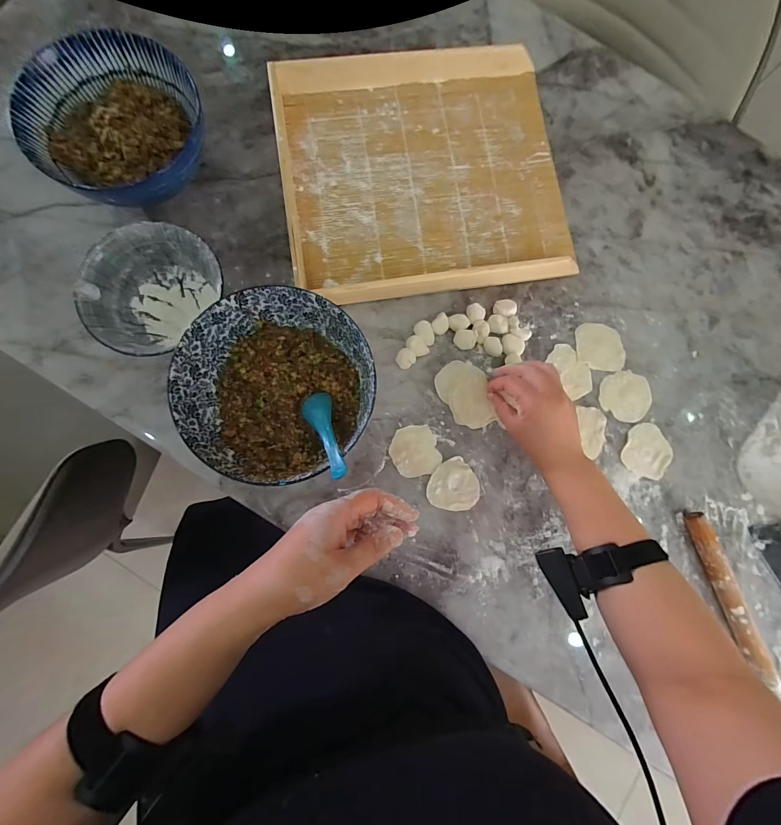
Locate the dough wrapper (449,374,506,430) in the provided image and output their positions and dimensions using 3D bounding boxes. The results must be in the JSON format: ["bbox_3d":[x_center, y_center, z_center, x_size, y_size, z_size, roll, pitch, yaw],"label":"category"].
[{"bbox_3d":[0.109,-0.013,0.485,0.053,0.010,0.068,-14,84,-5],"label":"dough wrapper"}]

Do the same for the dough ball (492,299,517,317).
[{"bbox_3d":[0.160,-0.145,0.502,0.031,0.015,0.026,-14,84,-5],"label":"dough ball"}]

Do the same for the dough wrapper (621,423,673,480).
[{"bbox_3d":[0.358,0.052,0.496,0.065,0.004,0.071,0,83,-4],"label":"dough wrapper"}]

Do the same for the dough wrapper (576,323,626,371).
[{"bbox_3d":[0.299,-0.093,0.508,0.067,0.004,0.066,-1,83,-4],"label":"dough wrapper"}]

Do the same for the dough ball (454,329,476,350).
[{"bbox_3d":[0.103,-0.100,0.494,0.028,0.012,0.027,0,83,-4],"label":"dough ball"}]

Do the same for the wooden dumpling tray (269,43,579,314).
[{"bbox_3d":[0.049,-0.343,0.504,0.386,0.040,0.366,-10,84,-5],"label":"wooden dumpling tray"}]

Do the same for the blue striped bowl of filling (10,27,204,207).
[{"bbox_3d":[-0.336,-0.359,0.459,0.192,0.084,0.180,0,83,-2],"label":"blue striped bowl of filling"}]

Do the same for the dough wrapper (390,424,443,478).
[{"bbox_3d":[0.033,0.051,0.477,0.063,0.004,0.065,-15,84,-5],"label":"dough wrapper"}]

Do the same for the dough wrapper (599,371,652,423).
[{"bbox_3d":[0.333,-0.024,0.502,0.073,0.004,0.070,0,83,-4],"label":"dough wrapper"}]

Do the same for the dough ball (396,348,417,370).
[{"bbox_3d":[0.020,-0.073,0.486,0.025,0.016,0.025,0,83,-4],"label":"dough ball"}]

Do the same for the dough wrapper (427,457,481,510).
[{"bbox_3d":[0.085,0.099,0.474,0.065,0.004,0.067,0,83,-4],"label":"dough wrapper"}]

